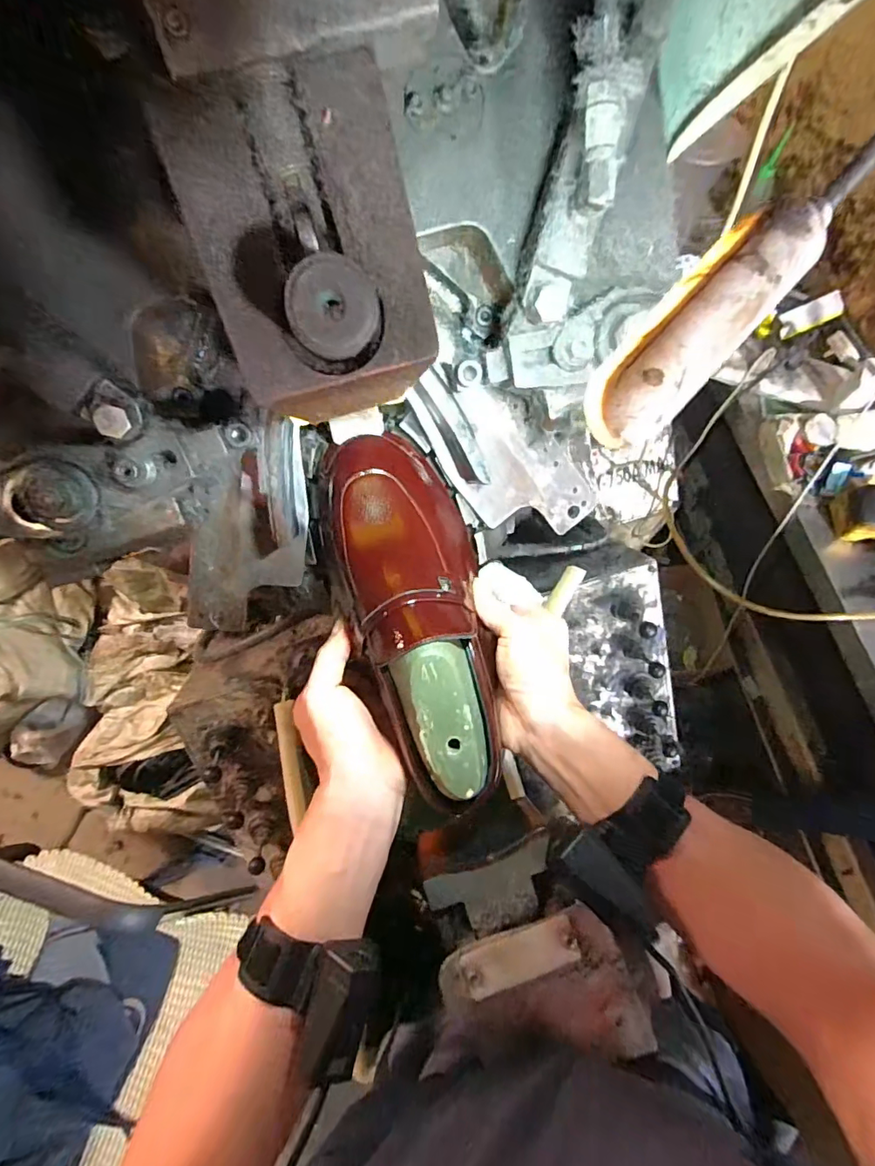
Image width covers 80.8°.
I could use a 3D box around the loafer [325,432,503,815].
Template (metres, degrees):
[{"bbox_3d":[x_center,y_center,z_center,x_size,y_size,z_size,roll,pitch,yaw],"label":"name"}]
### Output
[{"bbox_3d":[-0.011,0.020,0.368,0.097,0.082,0.259,-14,73,-2],"label":"loafer"}]

